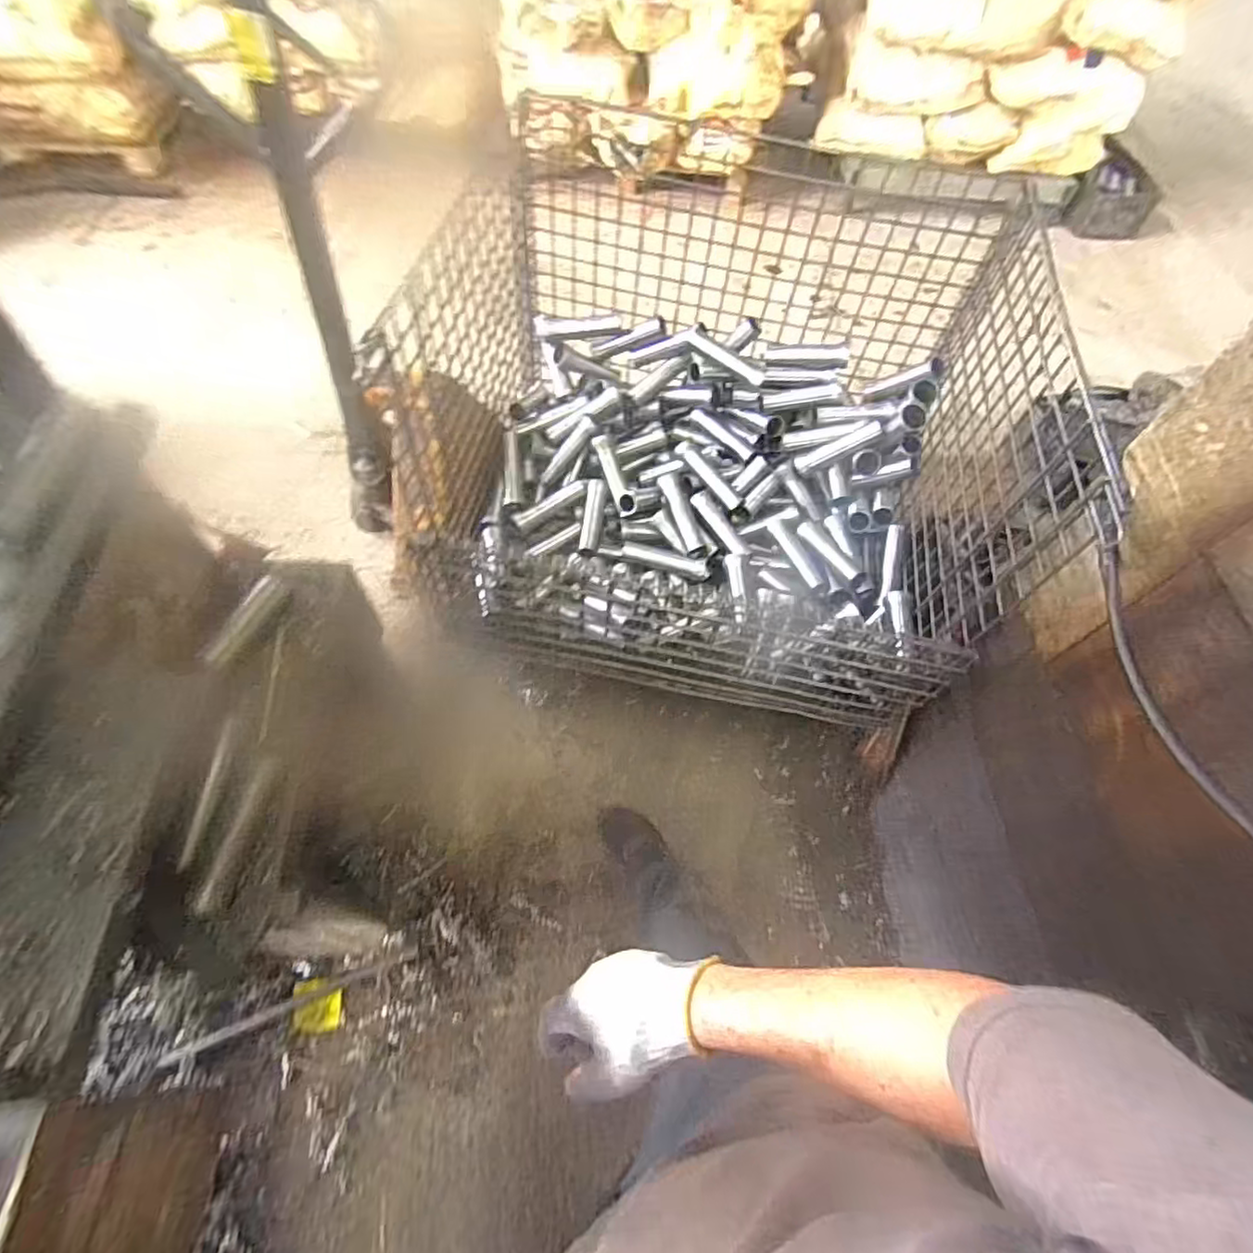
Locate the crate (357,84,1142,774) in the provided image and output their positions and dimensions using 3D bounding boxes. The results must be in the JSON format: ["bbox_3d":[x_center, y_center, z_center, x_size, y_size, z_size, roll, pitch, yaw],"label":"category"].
[{"bbox_3d":[0.146,-0.386,1.310,1.088,0.642,0.836,10,59,2],"label":"crate"}]

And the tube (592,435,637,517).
[{"bbox_3d":[-0.027,-0.352,1.488,0.047,0.056,0.208,-17,75,-13],"label":"tube"}]

